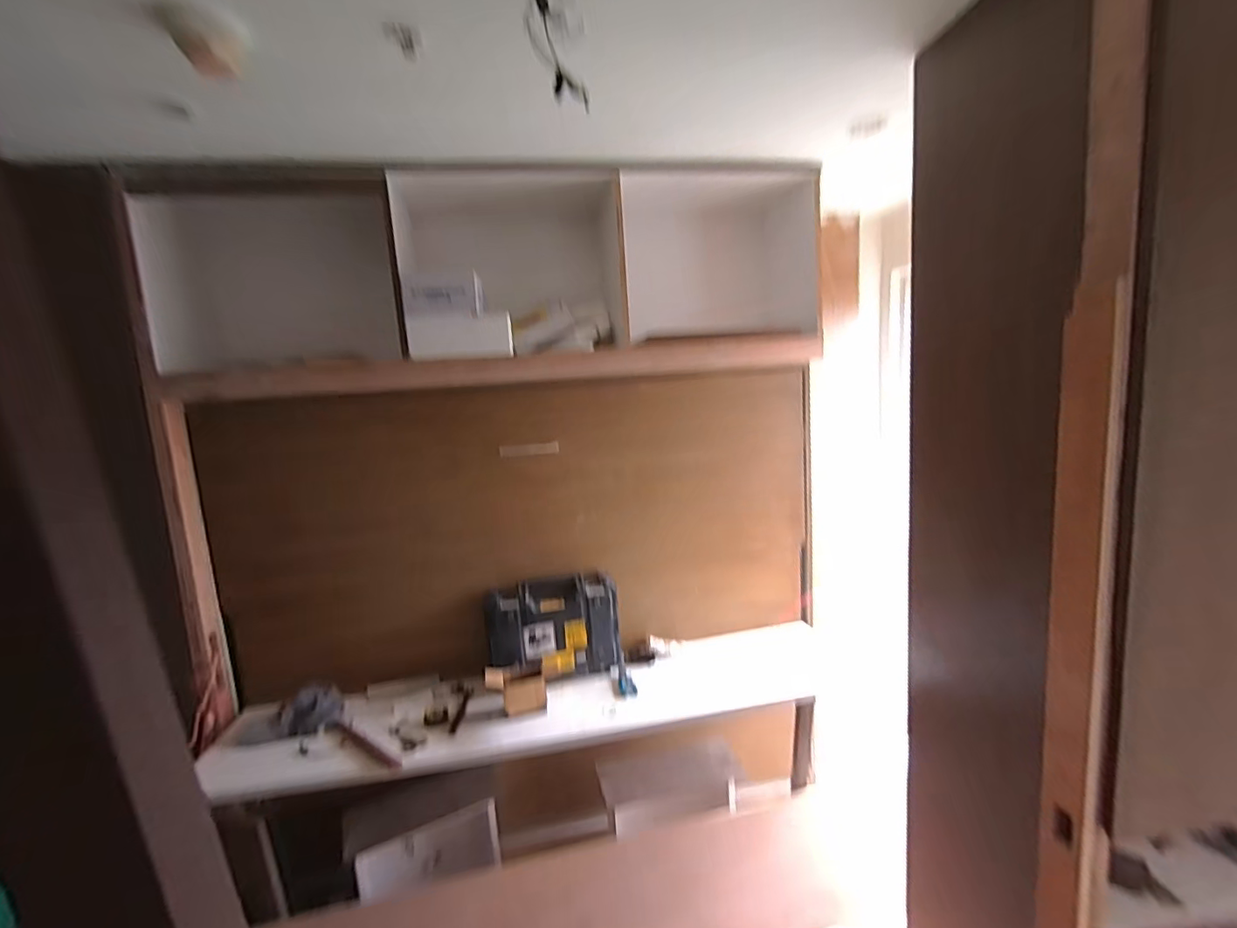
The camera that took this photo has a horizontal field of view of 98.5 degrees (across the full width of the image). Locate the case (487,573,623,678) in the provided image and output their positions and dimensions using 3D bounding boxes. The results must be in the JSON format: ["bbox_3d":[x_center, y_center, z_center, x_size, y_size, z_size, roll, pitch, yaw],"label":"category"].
[{"bbox_3d":[-0.205,0.537,1.744,0.423,0.310,0.095,-5,6,-9],"label":"case"}]

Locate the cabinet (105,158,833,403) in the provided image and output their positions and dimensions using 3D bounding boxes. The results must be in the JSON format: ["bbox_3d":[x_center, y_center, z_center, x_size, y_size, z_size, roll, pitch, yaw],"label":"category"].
[{"bbox_3d":[-0.337,-0.612,1.796,2.005,0.654,0.444,-5,7,-11],"label":"cabinet"}]

